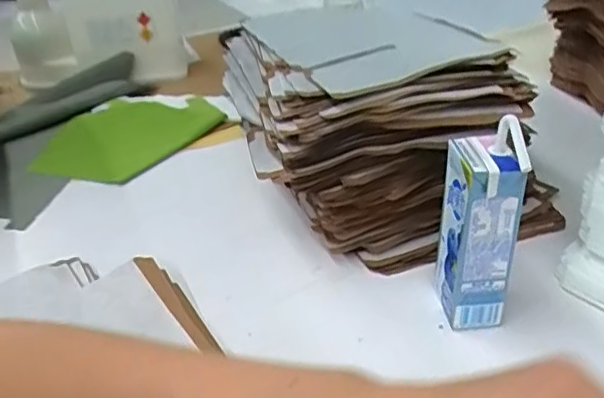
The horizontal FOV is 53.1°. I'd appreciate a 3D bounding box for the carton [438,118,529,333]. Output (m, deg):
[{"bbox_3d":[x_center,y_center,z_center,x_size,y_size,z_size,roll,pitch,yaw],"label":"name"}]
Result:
[{"bbox_3d":[0.124,0.018,0.424,0.047,0.147,0.051,1,33,9],"label":"carton"}]

